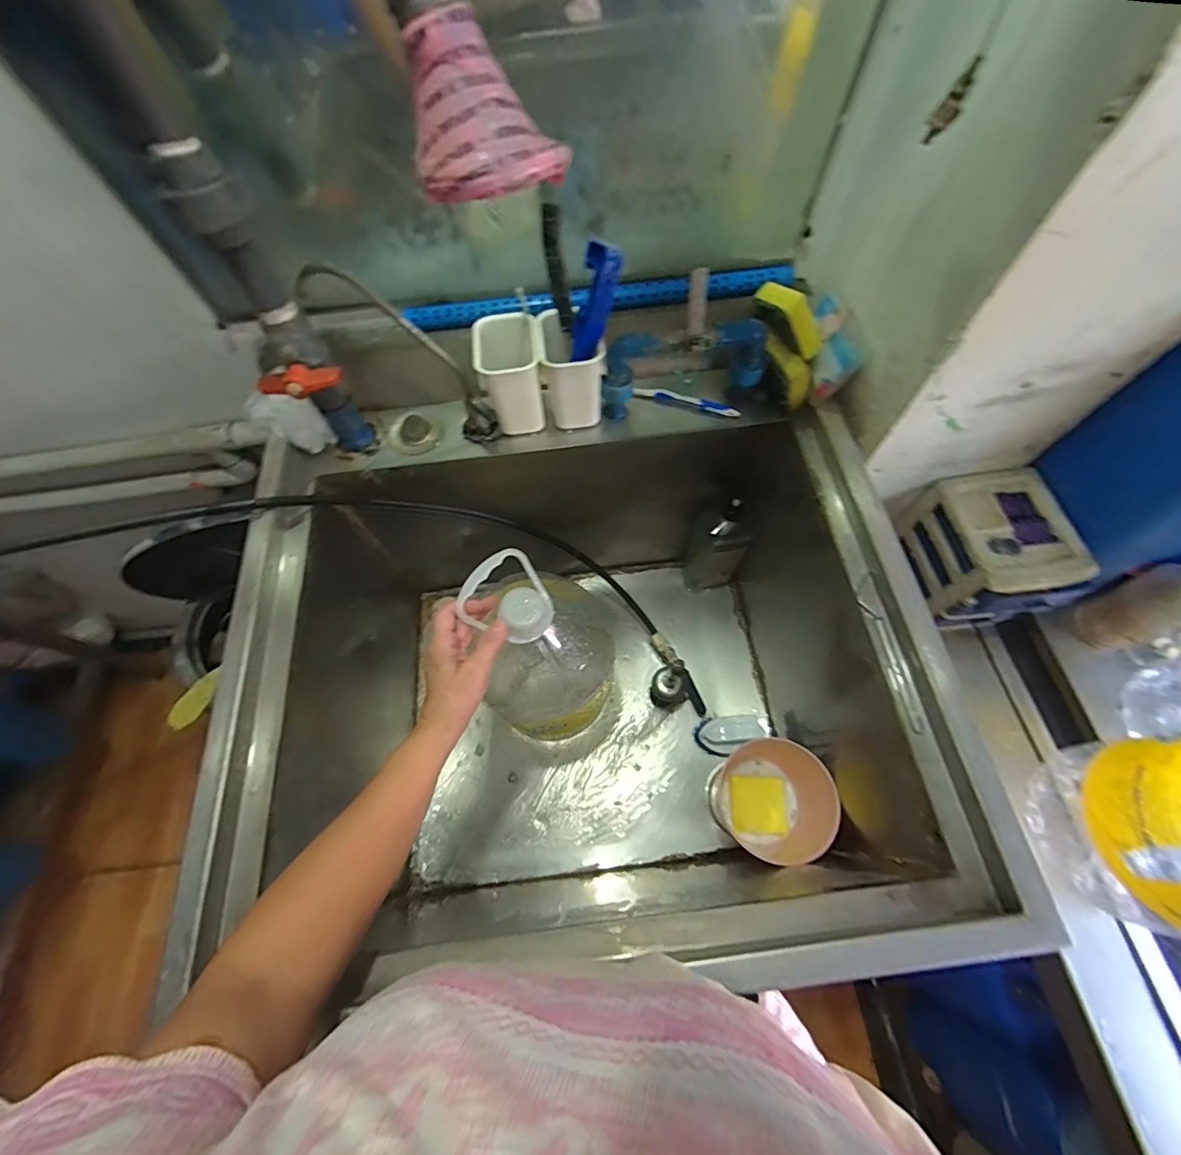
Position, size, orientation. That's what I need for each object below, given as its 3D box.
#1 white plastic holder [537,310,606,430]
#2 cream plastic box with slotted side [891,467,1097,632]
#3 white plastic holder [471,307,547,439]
[{"bbox_3d":[-0.022,-0.249,0.604,0.068,0.107,0.082,-6,65,-1],"label":"white plastic holder"},{"bbox_3d":[0.540,-0.033,0.681,0.139,0.122,0.181,-12,66,-3],"label":"cream plastic box with slotted side"},{"bbox_3d":[-0.094,-0.243,0.602,0.070,0.105,0.087,-6,65,-1],"label":"white plastic holder"}]

